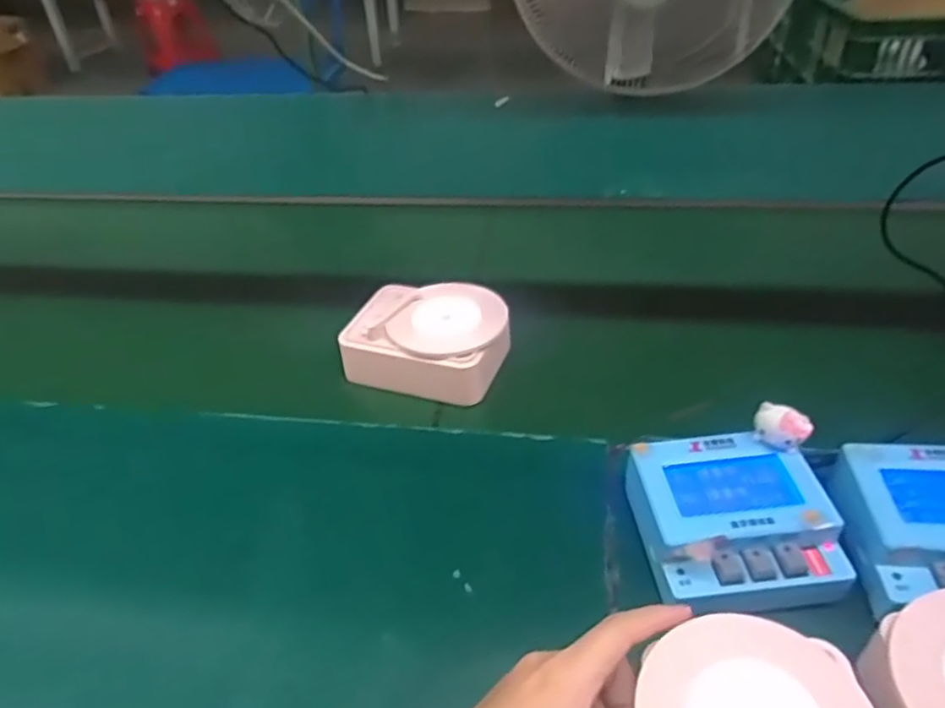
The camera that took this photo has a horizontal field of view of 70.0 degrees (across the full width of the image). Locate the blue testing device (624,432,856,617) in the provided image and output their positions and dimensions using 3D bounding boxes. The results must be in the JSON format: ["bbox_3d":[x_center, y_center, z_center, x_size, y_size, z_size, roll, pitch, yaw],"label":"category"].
[{"bbox_3d":[0.152,0.098,0.399,0.105,0.041,0.095,-6,37,-2],"label":"blue testing device"}]

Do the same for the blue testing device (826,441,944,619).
[{"bbox_3d":[0.271,0.098,0.381,0.108,0.038,0.100,1,37,7],"label":"blue testing device"}]

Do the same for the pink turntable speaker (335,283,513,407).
[{"bbox_3d":[-0.036,-0.014,0.582,0.132,0.048,0.103,9,39,17],"label":"pink turntable speaker"}]

